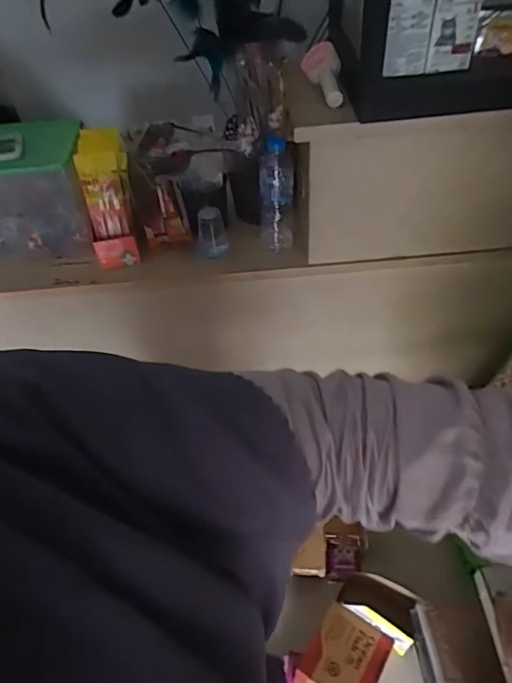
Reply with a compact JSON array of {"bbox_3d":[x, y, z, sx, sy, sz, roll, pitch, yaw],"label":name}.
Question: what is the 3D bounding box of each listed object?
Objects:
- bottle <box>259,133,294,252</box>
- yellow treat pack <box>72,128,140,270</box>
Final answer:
[{"bbox_3d":[0.038,-0.282,0.981,0.062,0.247,0.061,-4,49,2],"label":"bottle"},{"bbox_3d":[-0.282,-0.271,0.981,0.095,0.231,0.111,-12,49,-5],"label":"yellow treat pack"}]

